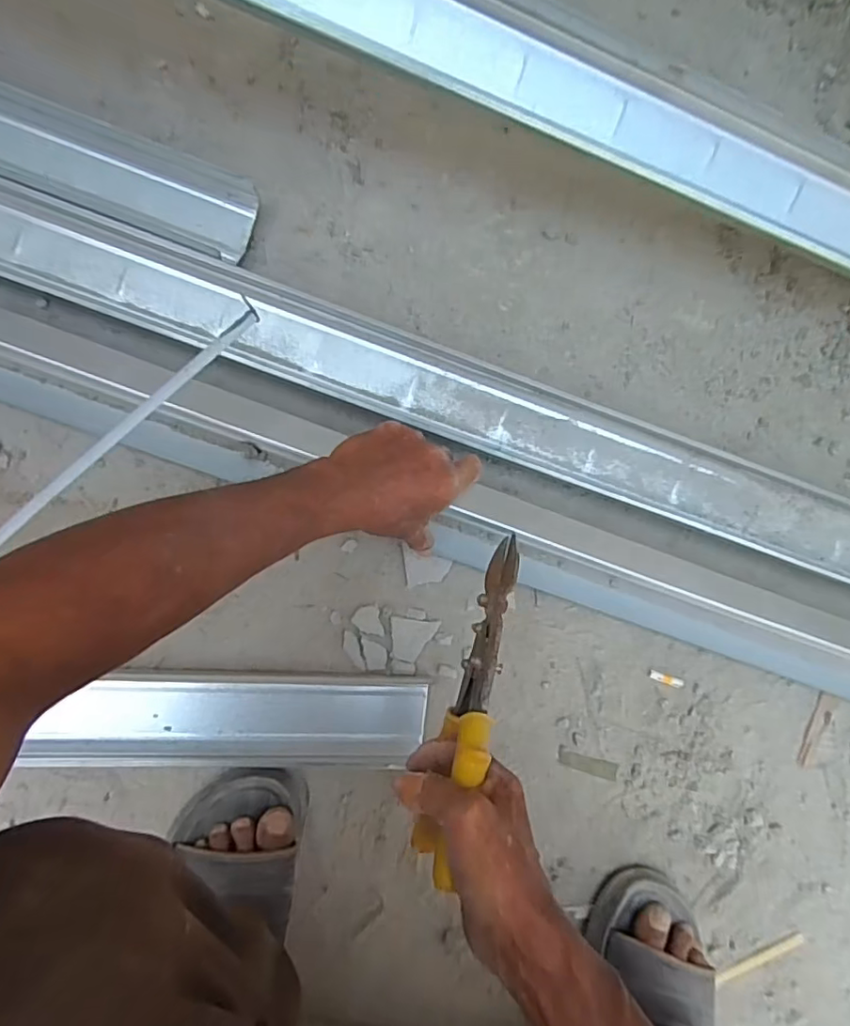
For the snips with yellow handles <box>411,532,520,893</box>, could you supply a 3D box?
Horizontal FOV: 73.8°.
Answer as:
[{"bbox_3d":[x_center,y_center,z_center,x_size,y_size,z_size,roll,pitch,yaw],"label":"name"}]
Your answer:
[{"bbox_3d":[0.035,0.123,0.400,0.028,0.033,0.238,22,57,-6],"label":"snips with yellow handles"}]

